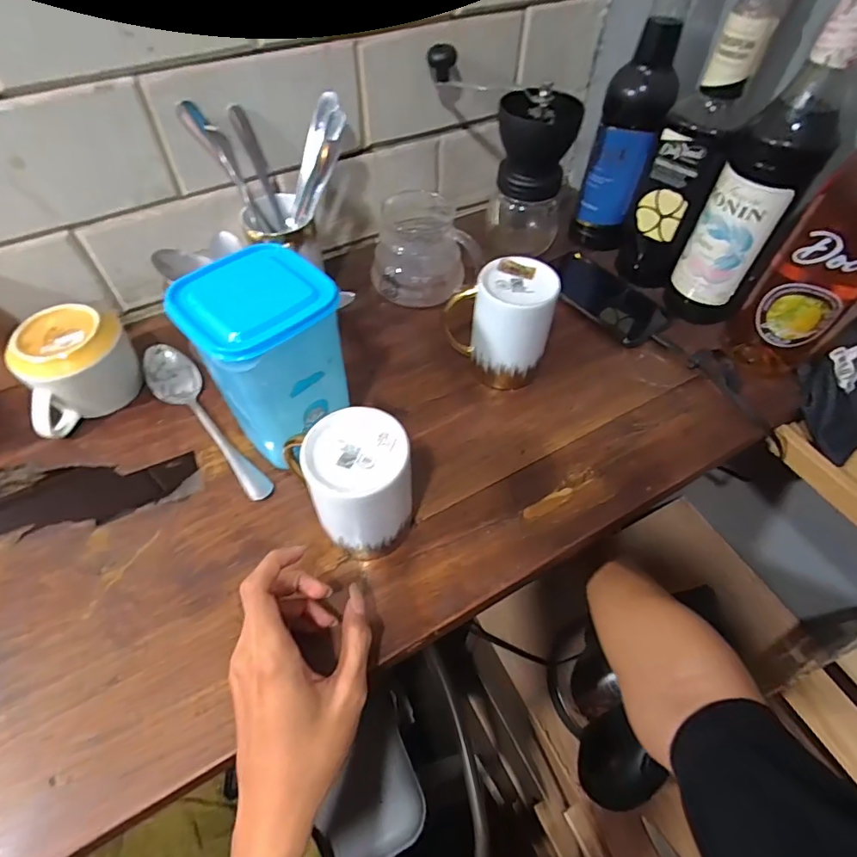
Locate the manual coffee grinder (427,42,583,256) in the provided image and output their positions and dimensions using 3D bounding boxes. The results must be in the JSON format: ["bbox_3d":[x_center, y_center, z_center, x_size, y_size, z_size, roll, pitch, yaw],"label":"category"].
[{"bbox_3d":[0.091,-0.313,0.556,0.156,0.186,0.075,28,60,17],"label":"manual coffee grinder"}]

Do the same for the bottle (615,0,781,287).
[{"bbox_3d":[0.256,-0.272,0.476,0.066,0.262,0.082,22,58,13],"label":"bottle"}]

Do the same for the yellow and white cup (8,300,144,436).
[{"bbox_3d":[-0.318,-0.057,0.437,0.098,0.073,0.071,-36,64,-23],"label":"yellow and white cup"}]

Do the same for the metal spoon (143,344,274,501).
[{"bbox_3d":[-0.207,-0.008,0.442,0.042,0.017,0.199,-32,62,-21],"label":"metal spoon"}]

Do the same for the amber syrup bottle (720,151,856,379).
[{"bbox_3d":[0.350,-0.164,0.393,0.080,0.287,0.083,-37,64,-23],"label":"amber syrup bottle"}]

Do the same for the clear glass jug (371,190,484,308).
[{"bbox_3d":[-0.004,-0.193,0.538,0.109,0.096,0.099,0,56,-1],"label":"clear glass jug"}]

